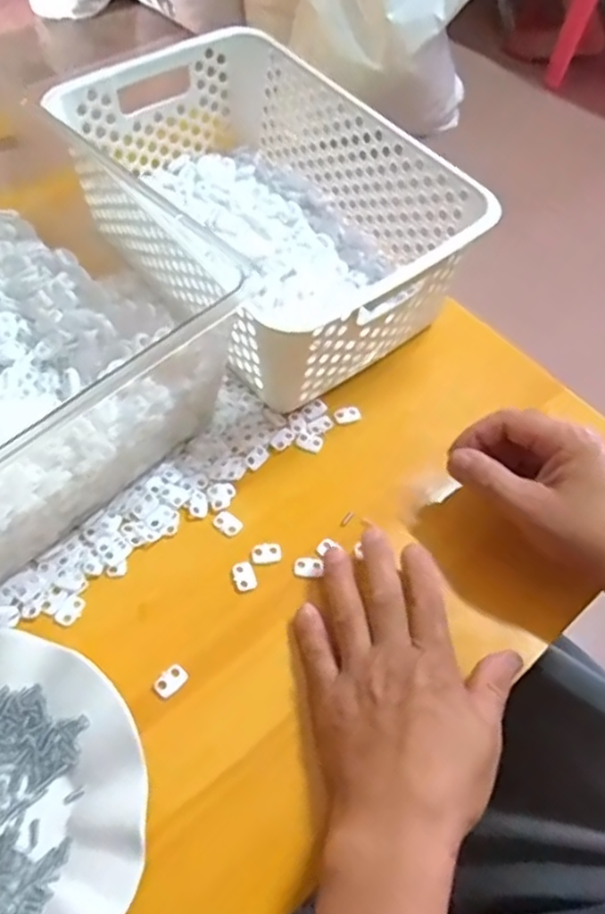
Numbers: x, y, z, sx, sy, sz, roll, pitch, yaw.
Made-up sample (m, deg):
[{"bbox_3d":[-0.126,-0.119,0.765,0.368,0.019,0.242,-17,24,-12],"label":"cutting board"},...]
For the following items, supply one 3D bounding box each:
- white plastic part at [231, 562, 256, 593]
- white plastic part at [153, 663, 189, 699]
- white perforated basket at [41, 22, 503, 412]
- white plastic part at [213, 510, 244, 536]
[{"bbox_3d":[-0.038,0.077,0.446,0.013,0.004,0.019,-15,59,-13],"label":"white plastic part"},{"bbox_3d":[-0.078,0.132,0.408,0.015,0.004,0.020,37,62,18],"label":"white plastic part"},{"bbox_3d":[-0.030,-0.196,0.548,0.190,0.109,0.299,-33,65,-23],"label":"white perforated basket"},{"bbox_3d":[-0.050,0.045,0.466,0.018,0.004,0.013,33,61,17],"label":"white plastic part"}]

